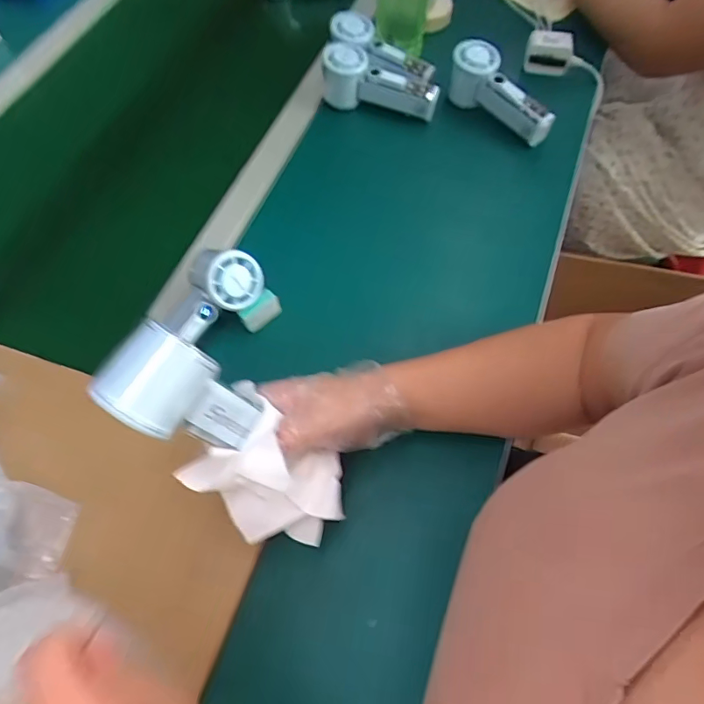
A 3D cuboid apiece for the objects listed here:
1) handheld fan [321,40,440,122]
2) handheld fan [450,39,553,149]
[{"bbox_3d":[0.035,-0.359,0.679,0.162,0.066,0.055,16,64,-5],"label":"handheld fan"},{"bbox_3d":[0.194,-0.340,0.665,0.163,0.065,0.061,43,71,3],"label":"handheld fan"}]

